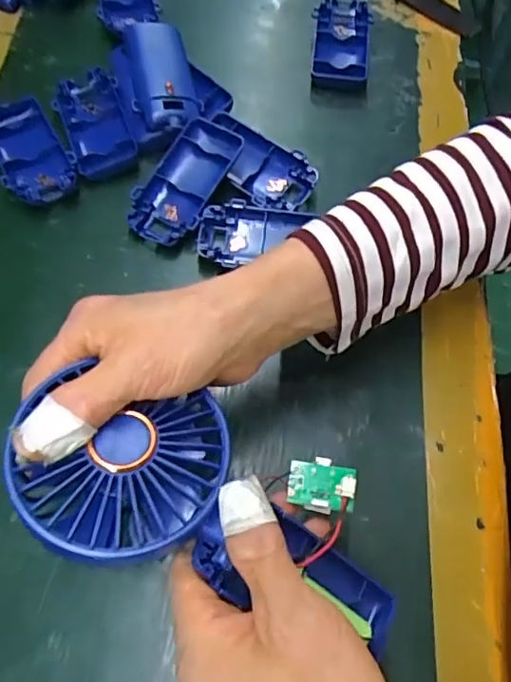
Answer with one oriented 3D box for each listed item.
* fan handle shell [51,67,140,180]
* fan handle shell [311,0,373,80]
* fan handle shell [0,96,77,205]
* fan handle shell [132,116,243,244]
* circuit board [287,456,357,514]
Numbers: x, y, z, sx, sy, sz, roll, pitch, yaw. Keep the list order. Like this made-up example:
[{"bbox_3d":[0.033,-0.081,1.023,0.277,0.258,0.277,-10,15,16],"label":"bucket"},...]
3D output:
[{"bbox_3d":[-0.118,-0.160,0.402,0.045,0.018,0.091,-15,67,-9],"label":"fan handle shell"},{"bbox_3d":[0.071,-0.246,0.450,0.047,0.015,0.087,6,66,0],"label":"fan handle shell"},{"bbox_3d":[-0.162,-0.135,0.389,0.045,0.015,0.093,-27,70,-14],"label":"fan handle shell"},{"bbox_3d":[-0.050,-0.109,0.379,0.048,0.027,0.093,25,67,8],"label":"fan handle shell"},{"bbox_3d":[0.030,0.065,0.248,0.029,0.009,0.024,12,66,6],"label":"circuit board"}]

